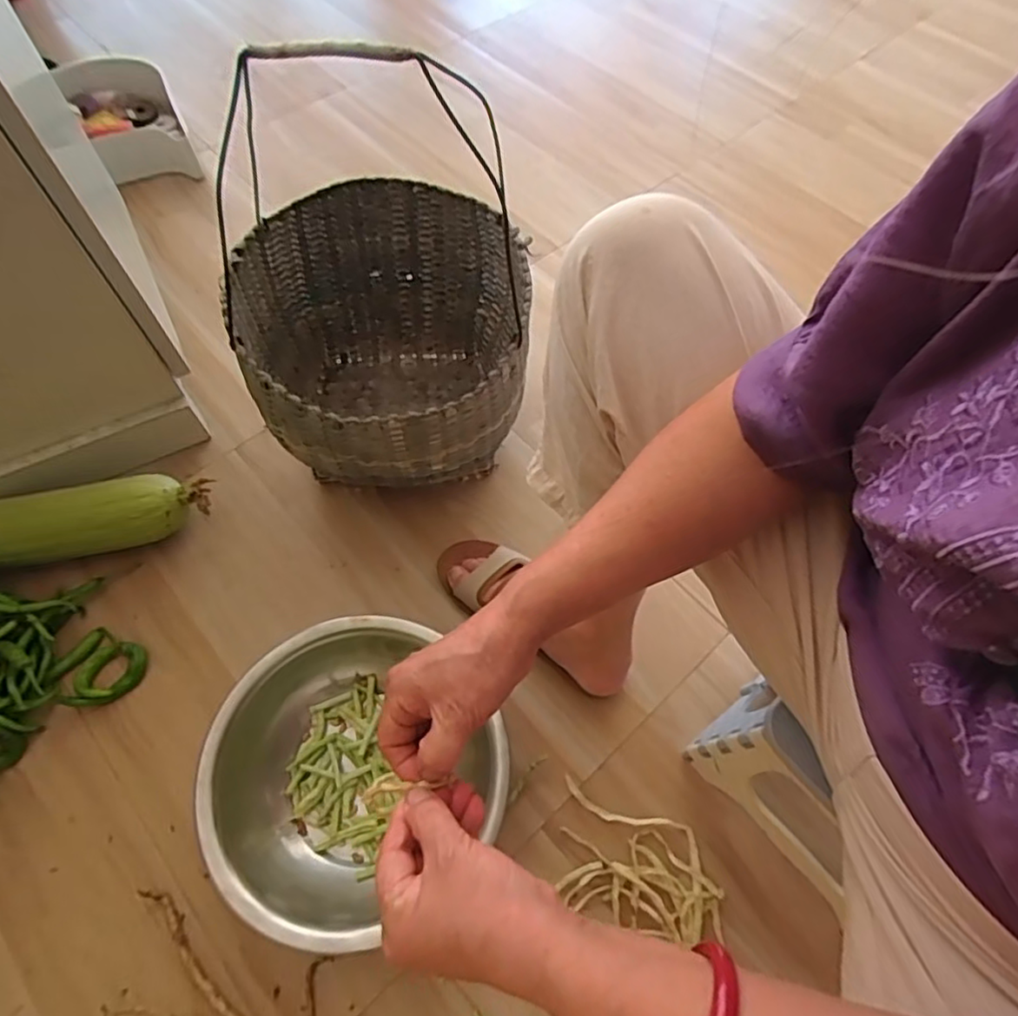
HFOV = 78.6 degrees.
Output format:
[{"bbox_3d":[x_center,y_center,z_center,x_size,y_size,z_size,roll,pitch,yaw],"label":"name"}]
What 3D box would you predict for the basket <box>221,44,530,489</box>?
[{"bbox_3d":[-0.139,-0.233,0.669,0.305,0.462,0.351,2,61,-1],"label":"basket"}]

